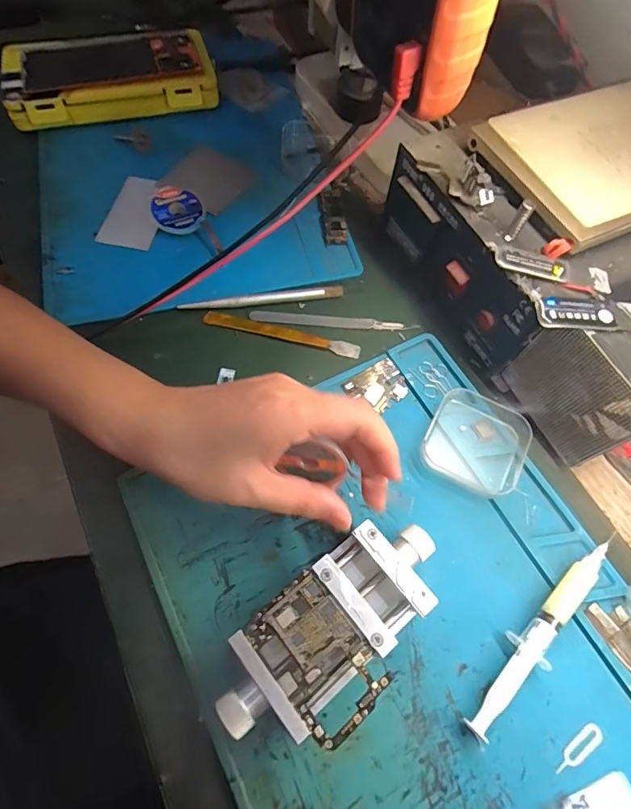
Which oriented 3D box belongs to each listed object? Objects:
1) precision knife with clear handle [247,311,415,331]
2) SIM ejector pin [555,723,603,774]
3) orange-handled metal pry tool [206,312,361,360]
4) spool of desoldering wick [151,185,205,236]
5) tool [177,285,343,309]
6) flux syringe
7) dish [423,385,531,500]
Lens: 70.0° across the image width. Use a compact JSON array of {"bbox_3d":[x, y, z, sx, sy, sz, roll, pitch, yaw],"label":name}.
[{"bbox_3d":[0.014,-0.065,0.352,0.129,0.004,0.010,4,64,-1],"label":"precision knife with clear handle"},{"bbox_3d":[0.140,0.184,0.240,0.034,0.004,0.010,-30,67,-18],"label":"SIM ejector pin"},{"bbox_3d":[-0.025,-0.054,0.343,0.119,0.006,0.013,13,64,3],"label":"orange-handled metal pry tool"},{"bbox_3d":[-0.116,-0.164,0.378,0.042,0.007,0.042,-9,83,-13],"label":"spool of desoldering wick"},{"bbox_3d":[-0.041,-0.083,0.354,0.125,0.008,0.010,-8,65,-7],"label":"tool"},{"bbox_3d":[0.128,0.129,0.257,0.131,0.016,0.018,-40,73,-20],"label":"flux syringe"},{"bbox_3d":[0.108,0.024,0.304,0.064,0.017,0.067,20,64,7],"label":"dish"}]

